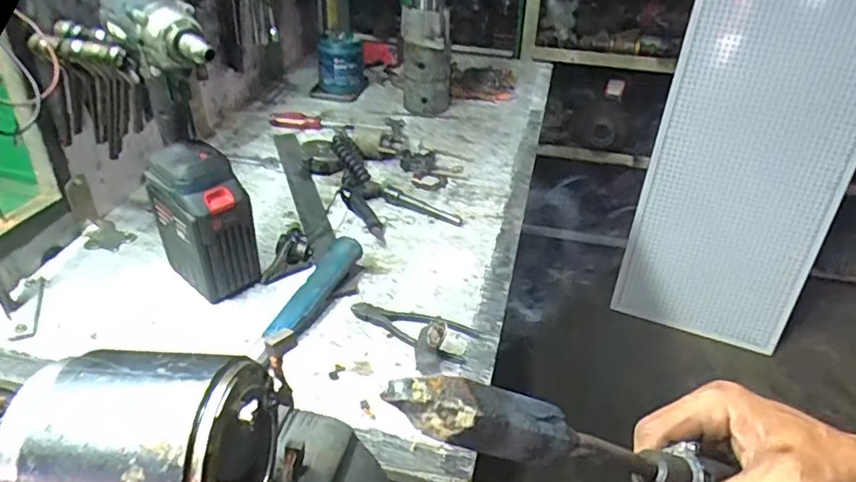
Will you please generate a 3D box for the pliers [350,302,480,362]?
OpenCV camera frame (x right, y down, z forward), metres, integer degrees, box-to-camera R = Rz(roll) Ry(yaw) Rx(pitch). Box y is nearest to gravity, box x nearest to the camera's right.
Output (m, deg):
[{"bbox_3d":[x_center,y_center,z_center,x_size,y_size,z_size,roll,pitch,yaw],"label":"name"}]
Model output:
[{"bbox_3d":[-0.019,0.096,0.694,0.145,0.011,0.055,15,37,18],"label":"pliers"}]

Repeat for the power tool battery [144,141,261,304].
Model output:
[{"bbox_3d":[-0.264,-0.025,0.704,0.112,0.176,0.073,25,41,29],"label":"power tool battery"}]

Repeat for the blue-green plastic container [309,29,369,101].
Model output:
[{"bbox_3d":[-0.180,-0.345,1.201,0.108,0.101,0.087,1,35,-2],"label":"blue-green plastic container"}]

